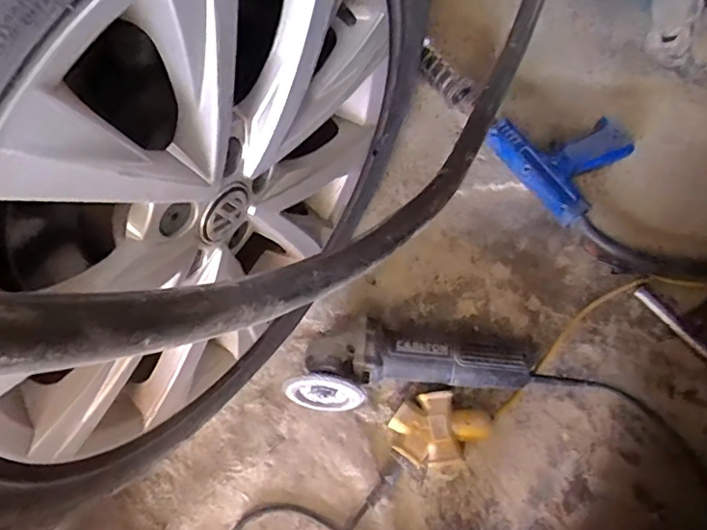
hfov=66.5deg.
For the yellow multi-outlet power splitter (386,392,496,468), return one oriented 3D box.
[{"bbox_3d":[0.103,0.194,0.628,0.114,0.036,0.087,-8,68,-1],"label":"yellow multi-outlet power splitter"}]

